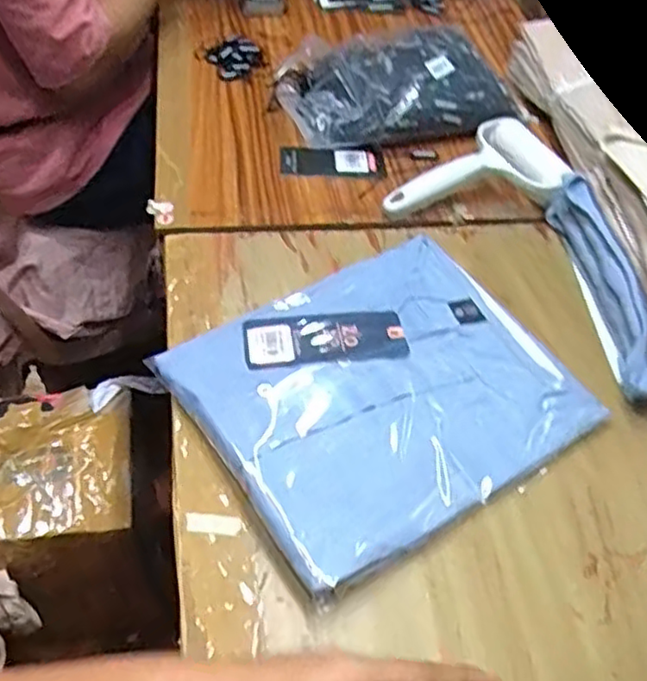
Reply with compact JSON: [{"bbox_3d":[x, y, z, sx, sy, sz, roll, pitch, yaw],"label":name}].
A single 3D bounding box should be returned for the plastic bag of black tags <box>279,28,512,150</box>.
[{"bbox_3d":[0.074,-0.279,0.740,0.244,0.061,0.167,-6,52,-12],"label":"plastic bag of black tags"}]

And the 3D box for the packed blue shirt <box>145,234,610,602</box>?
[{"bbox_3d":[0.042,0.033,0.495,0.257,0.031,0.210,-26,59,-25],"label":"packed blue shirt"}]

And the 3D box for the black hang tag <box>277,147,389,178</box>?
[{"bbox_3d":[0.010,-0.183,0.697,0.107,0.007,0.043,-2,60,-8],"label":"black hang tag"}]

